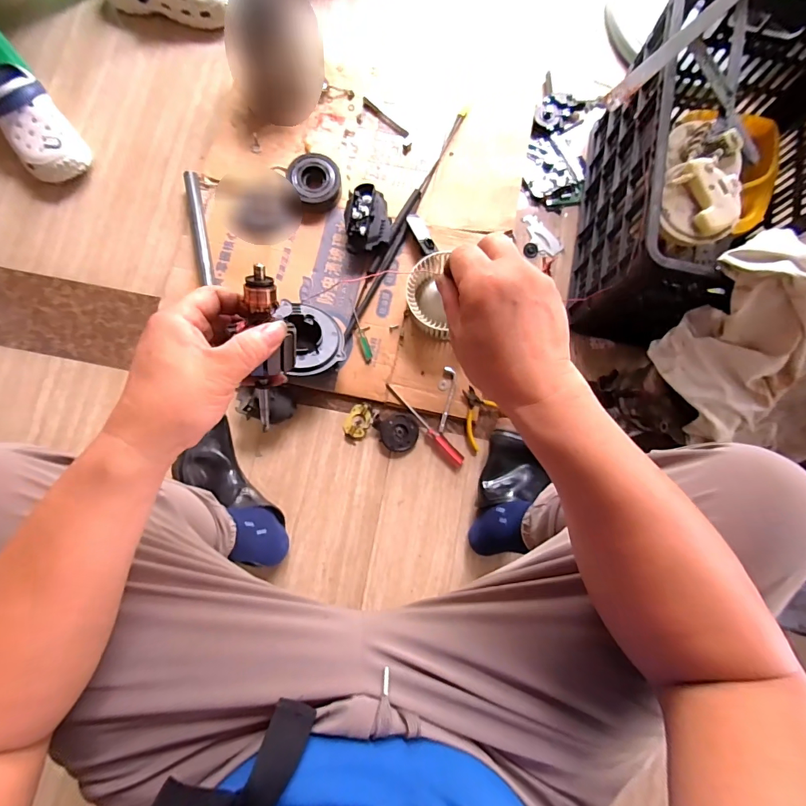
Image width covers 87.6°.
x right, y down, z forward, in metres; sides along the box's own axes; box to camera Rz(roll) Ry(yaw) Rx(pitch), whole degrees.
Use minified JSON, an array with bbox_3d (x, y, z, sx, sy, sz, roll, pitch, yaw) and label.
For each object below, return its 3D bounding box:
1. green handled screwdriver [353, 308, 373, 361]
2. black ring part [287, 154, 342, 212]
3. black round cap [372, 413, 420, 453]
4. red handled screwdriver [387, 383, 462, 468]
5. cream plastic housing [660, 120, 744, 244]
[{"bbox_3d":[-0.079,-0.128,0.788,0.017,0.011,0.100,-19,79,-4],"label":"green handled screwdriver"},{"bbox_3d":[-0.168,-0.428,0.822,0.094,0.039,0.100,0,78,0],"label":"black ring part"},{"bbox_3d":[-0.007,0.056,0.783,0.072,0.020,0.068,0,78,0],"label":"black round cap"},{"bbox_3d":[0.042,0.039,0.782,0.020,0.021,0.196,-41,81,-7],"label":"red handled screwdriver"},{"bbox_3d":[0.433,-0.325,0.602,0.106,0.057,0.204,21,81,2],"label":"cream plastic housing"}]

